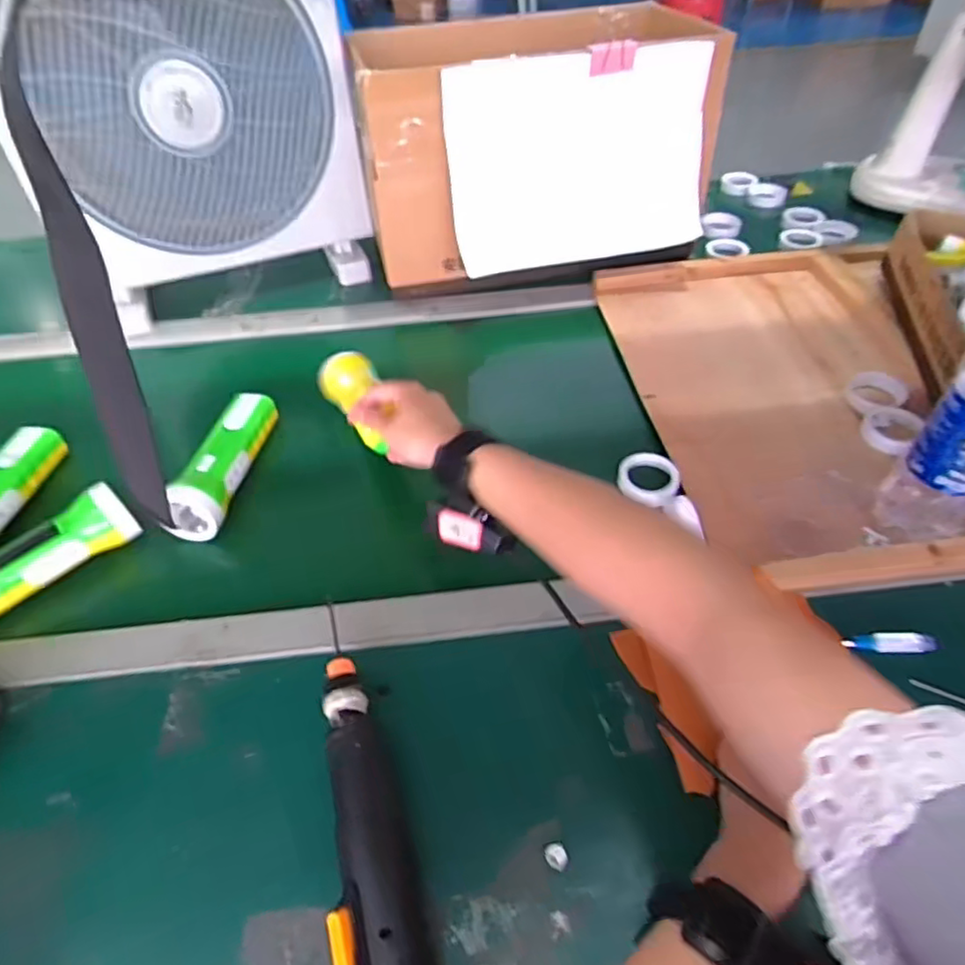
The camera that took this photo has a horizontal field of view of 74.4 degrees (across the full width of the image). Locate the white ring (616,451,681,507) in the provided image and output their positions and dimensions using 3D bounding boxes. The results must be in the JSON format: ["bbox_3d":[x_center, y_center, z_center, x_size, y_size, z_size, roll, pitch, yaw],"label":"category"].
[{"bbox_3d":[0.155,-0.003,0.597,0.056,0.024,0.050,19,51,18],"label":"white ring"}]

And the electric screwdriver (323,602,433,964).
[{"bbox_3d":[-0.067,0.215,0.383,0.045,0.042,0.300,-13,49,-9],"label":"electric screwdriver"}]

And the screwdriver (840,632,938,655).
[{"bbox_3d":[0.303,0.119,0.472,0.059,0.016,0.011,2,45,5],"label":"screwdriver"}]

